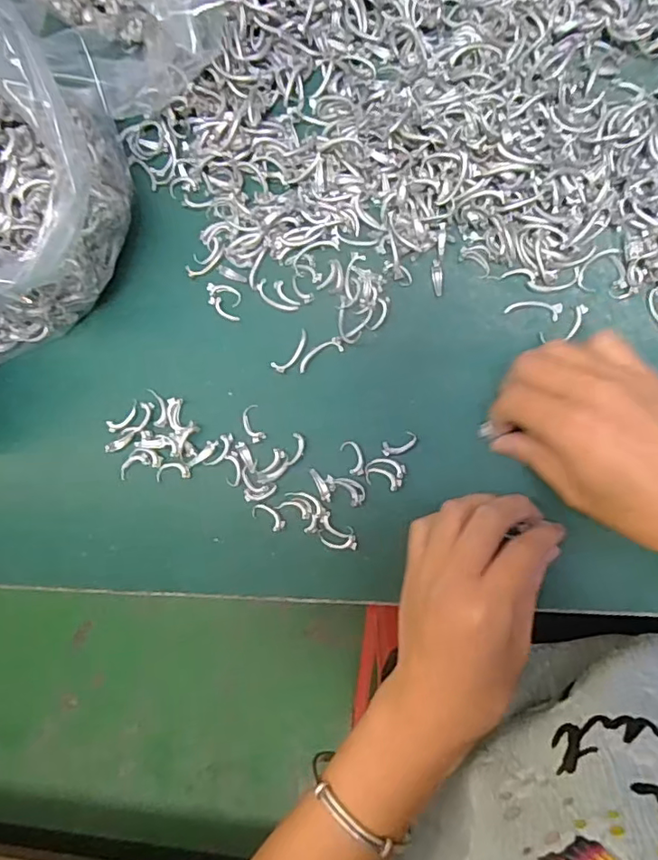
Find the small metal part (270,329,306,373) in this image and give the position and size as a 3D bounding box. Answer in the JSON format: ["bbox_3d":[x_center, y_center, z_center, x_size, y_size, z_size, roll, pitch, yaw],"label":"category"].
[{"bbox_3d":[-0.022,-0.047,0.332,0.010,0.004,0.029,42,93,9],"label":"small metal part"}]

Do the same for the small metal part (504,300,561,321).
[{"bbox_3d":[0.116,-0.069,0.313,0.030,0.004,0.010,13,88,10],"label":"small metal part"}]

